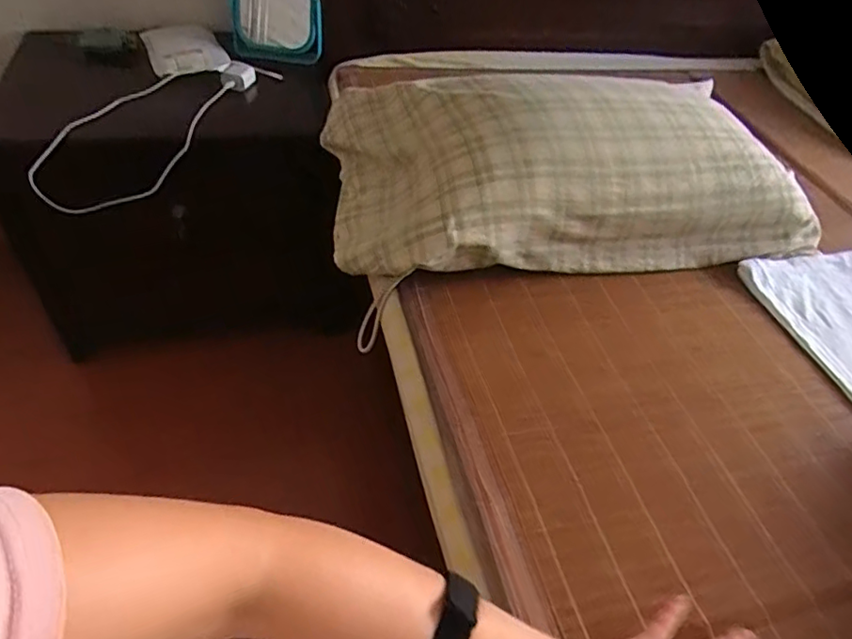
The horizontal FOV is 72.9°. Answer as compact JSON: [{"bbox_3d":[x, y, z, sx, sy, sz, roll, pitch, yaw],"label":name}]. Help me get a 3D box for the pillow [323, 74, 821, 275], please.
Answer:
[{"bbox_3d":[0.194,-0.226,0.801,0.633,0.149,0.352,-4,47,-11],"label":"pillow"}]

